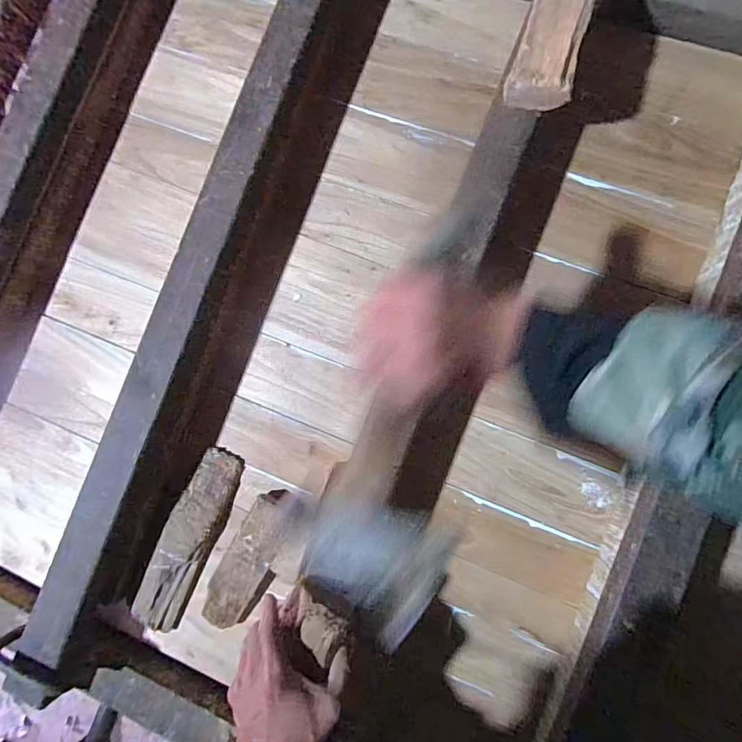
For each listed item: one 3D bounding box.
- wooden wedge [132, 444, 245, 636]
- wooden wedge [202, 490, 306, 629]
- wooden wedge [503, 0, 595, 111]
[{"bbox_3d":[-0.242,0.222,0.617,0.066,0.026,0.240,25,89,5],"label":"wooden wedge"},{"bbox_3d":[-0.153,0.245,0.612,0.065,0.032,0.193,29,89,5],"label":"wooden wedge"},{"bbox_3d":[0.210,-0.409,0.508,0.066,0.038,0.246,16,88,5],"label":"wooden wedge"}]

